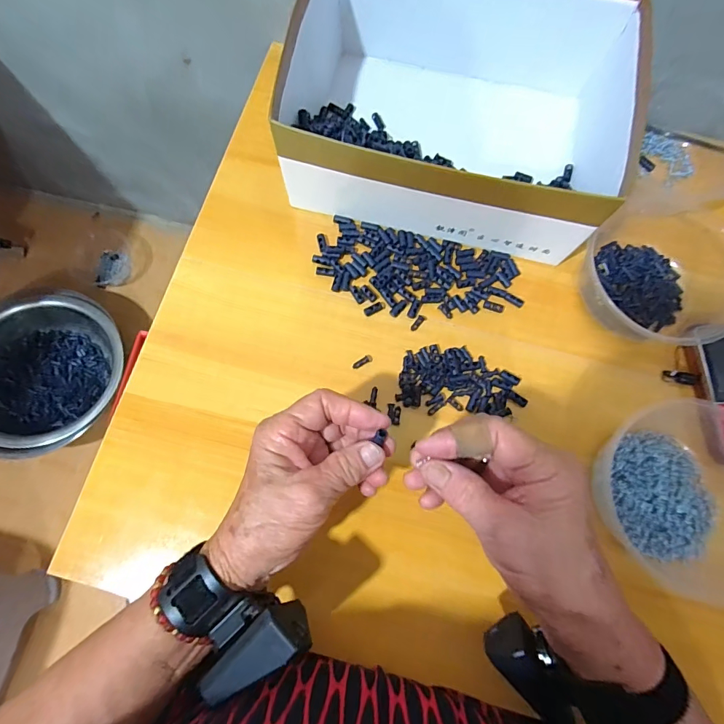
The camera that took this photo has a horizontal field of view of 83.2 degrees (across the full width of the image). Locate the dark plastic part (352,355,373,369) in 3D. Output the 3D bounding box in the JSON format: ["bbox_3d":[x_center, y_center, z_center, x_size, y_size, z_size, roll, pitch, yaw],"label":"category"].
[{"bbox_3d":[0.000,-0.001,0.383,0.021,0.004,0.007,-27,77,-7],"label":"dark plastic part"}]

